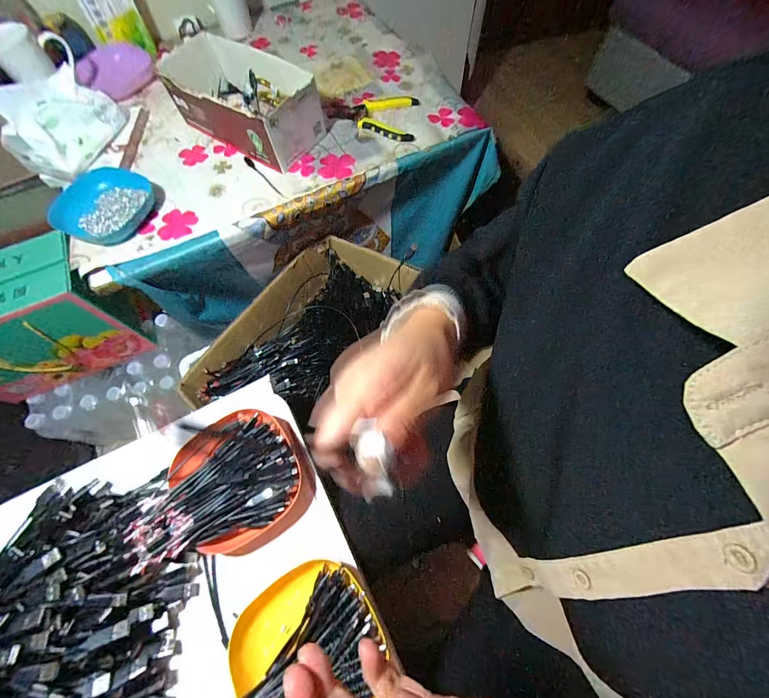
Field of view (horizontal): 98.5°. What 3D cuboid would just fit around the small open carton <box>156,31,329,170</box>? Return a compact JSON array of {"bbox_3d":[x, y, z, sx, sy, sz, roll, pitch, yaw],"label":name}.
[{"bbox_3d":[-0.237,-0.421,0.568,0.241,0.108,0.128,30,71,13],"label":"small open carton"}]

